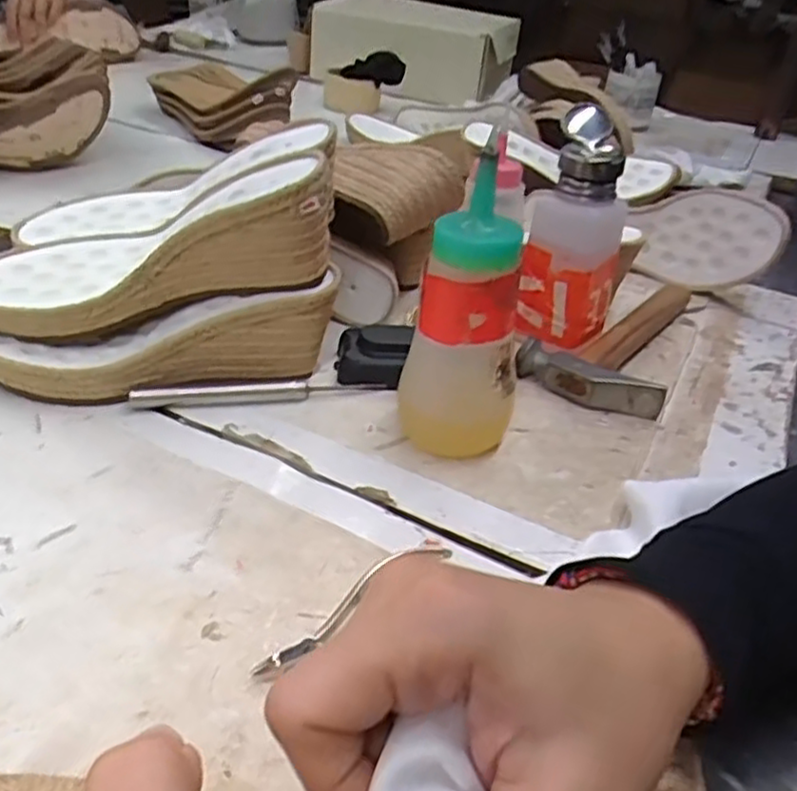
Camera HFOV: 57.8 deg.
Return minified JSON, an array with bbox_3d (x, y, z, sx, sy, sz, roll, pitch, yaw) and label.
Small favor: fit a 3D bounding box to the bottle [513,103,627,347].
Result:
[{"bbox_3d":[0.122,-0.106,0.495,0.061,0.153,0.060,22,37,22],"label":"bottle"}]

